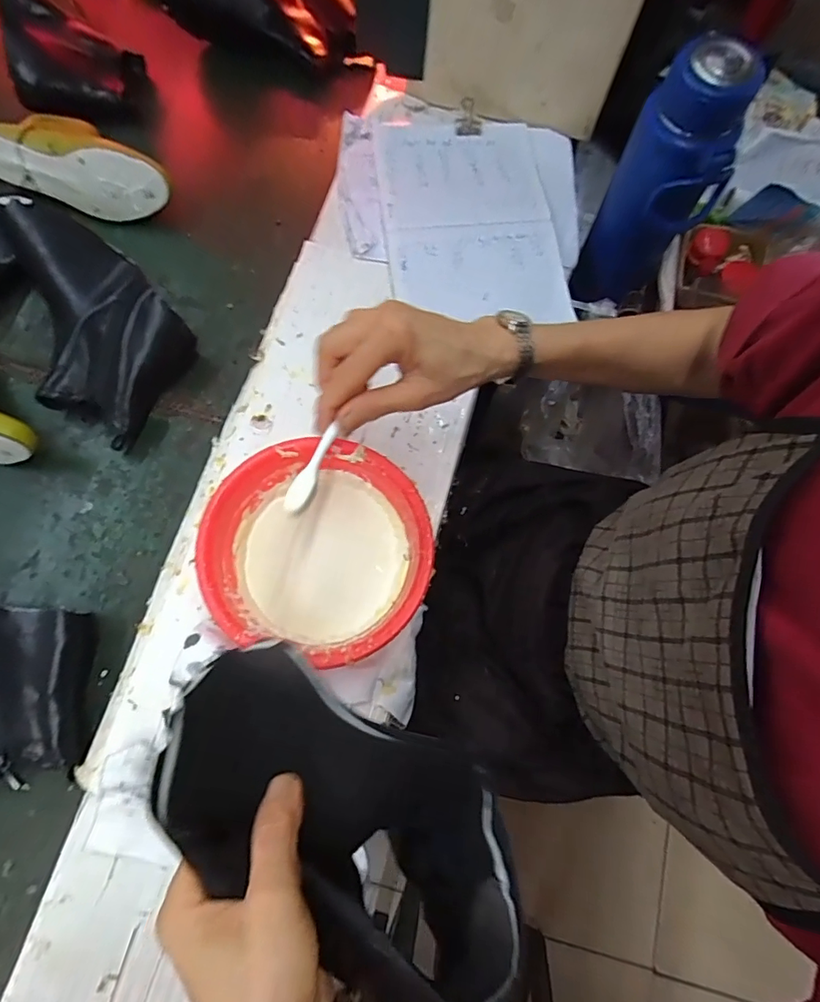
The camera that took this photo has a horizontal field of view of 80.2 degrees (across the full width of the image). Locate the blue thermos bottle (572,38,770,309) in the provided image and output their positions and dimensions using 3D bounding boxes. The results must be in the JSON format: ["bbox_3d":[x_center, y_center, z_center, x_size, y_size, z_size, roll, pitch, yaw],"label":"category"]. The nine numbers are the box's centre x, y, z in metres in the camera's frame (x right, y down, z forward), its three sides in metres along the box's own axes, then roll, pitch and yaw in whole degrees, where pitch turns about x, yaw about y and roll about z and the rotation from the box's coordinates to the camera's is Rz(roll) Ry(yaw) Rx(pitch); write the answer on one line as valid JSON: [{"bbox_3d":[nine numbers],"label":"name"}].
[{"bbox_3d":[0.283,-0.334,0.583,0.082,0.322,0.101,-4,75,-3],"label":"blue thermos bottle"}]

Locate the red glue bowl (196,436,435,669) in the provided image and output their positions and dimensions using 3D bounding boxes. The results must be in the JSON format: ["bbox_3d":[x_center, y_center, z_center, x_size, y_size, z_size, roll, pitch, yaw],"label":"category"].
[{"bbox_3d":[-0.076,0.042,0.437,0.183,0.075,0.176,1,75,-2],"label":"red glue bowl"}]

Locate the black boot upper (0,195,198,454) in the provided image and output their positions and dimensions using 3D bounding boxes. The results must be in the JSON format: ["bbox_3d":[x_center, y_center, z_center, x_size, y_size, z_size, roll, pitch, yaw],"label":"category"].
[{"bbox_3d":[-0.356,-0.190,0.523,0.219,0.089,0.171,29,75,7],"label":"black boot upper"}]

